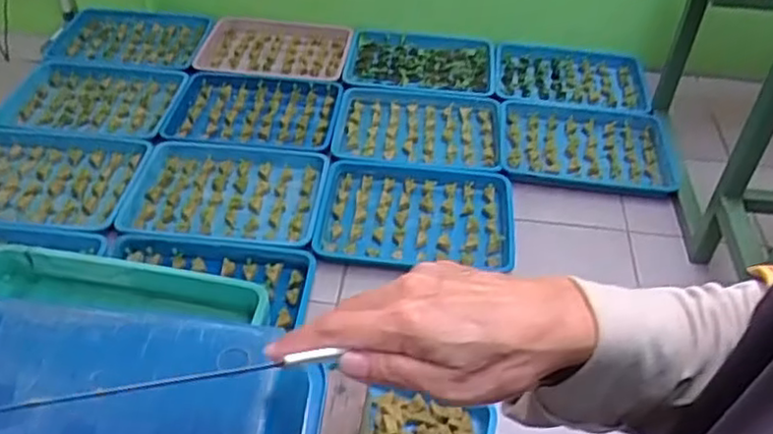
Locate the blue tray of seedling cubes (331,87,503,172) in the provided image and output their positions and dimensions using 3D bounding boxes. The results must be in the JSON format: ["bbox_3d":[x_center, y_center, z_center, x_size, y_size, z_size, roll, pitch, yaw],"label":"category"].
[{"bbox_3d":[0.080,-0.221,1.683,0.395,0.037,0.313,8,43,2],"label":"blue tray of seedling cubes"}]

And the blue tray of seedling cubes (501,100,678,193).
[{"bbox_3d":[0.479,-0.181,1.668,0.399,0.034,0.300,8,43,3],"label":"blue tray of seedling cubes"}]

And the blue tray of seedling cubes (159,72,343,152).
[{"bbox_3d":[-0.328,-0.275,1.718,0.413,0.048,0.282,8,43,3],"label":"blue tray of seedling cubes"}]

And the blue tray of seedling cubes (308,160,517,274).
[{"bbox_3d":[0.062,-0.007,1.462,0.399,0.057,0.283,6,43,1],"label":"blue tray of seedling cubes"}]

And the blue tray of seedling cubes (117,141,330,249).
[{"bbox_3d":[-0.339,-0.059,1.484,0.395,0.046,0.340,7,43,1],"label":"blue tray of seedling cubes"}]

